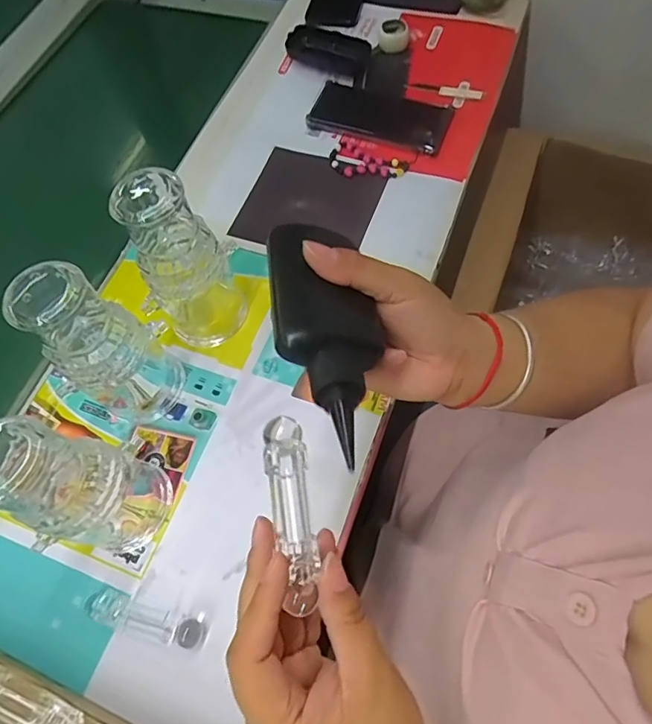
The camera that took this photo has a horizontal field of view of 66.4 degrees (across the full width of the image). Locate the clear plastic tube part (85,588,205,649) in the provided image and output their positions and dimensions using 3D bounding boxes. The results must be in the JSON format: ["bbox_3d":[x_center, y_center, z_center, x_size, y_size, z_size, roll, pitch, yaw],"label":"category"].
[{"bbox_3d":[-0.143,0.201,0.389,0.095,0.016,0.022,13,66,10],"label":"clear plastic tube part"}]

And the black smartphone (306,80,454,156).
[{"bbox_3d":[0.065,-0.301,0.606,0.166,0.016,0.079,19,67,13],"label":"black smartphone"}]

